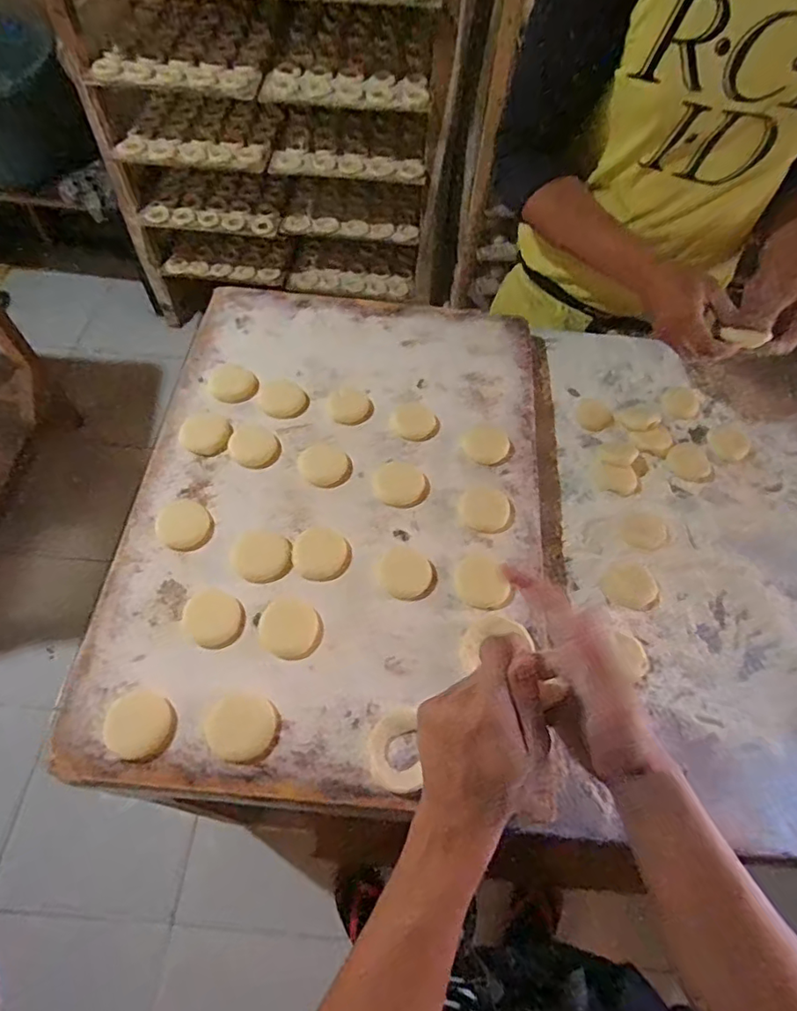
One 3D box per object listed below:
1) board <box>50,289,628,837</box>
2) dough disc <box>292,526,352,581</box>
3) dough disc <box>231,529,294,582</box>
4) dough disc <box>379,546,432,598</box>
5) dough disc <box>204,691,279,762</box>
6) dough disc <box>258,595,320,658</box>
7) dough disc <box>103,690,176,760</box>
[{"bbox_3d":[-0.045,-0.013,0.608,0.444,0.037,0.593,5,59,0],"label":"board"},{"bbox_3d":[-0.078,0.048,0.562,0.056,0.004,0.058,1,59,-2],"label":"dough disc"},{"bbox_3d":[-0.136,0.049,0.553,0.061,0.004,0.053,34,64,16],"label":"dough disc"},{"bbox_3d":[0.007,0.067,0.559,0.050,0.004,0.053,1,59,-2],"label":"dough disc"},{"bbox_3d":[-0.135,0.189,0.476,0.058,0.004,0.053,1,59,-2],"label":"dough disc"},{"bbox_3d":[-0.102,0.113,0.519,0.053,0.004,0.058,1,59,-2],"label":"dough disc"},{"bbox_3d":[-0.220,0.186,0.471,0.057,0.005,0.052,1,59,-2],"label":"dough disc"}]

